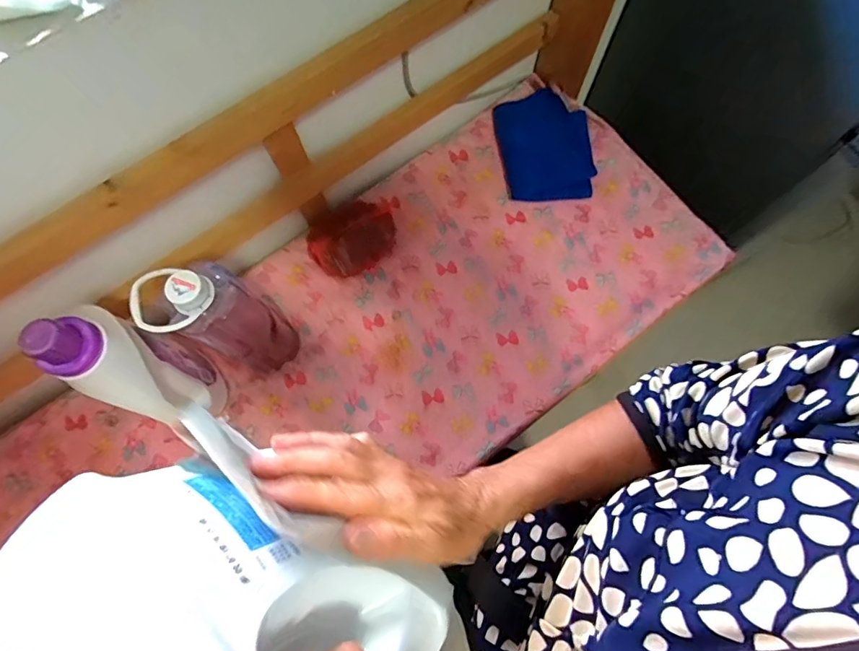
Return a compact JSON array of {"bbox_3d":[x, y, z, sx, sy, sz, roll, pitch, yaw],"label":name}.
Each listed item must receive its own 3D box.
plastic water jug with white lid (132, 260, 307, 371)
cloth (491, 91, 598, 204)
[{"bbox_3d":[-0.267,-0.007,0.633,0.123,0.270,0.115,0,74,1],"label":"plastic water jug with white lid"},{"bbox_3d":[0.205,-0.316,0.840,0.153,0.016,0.190,-10,87,5],"label":"cloth"}]

